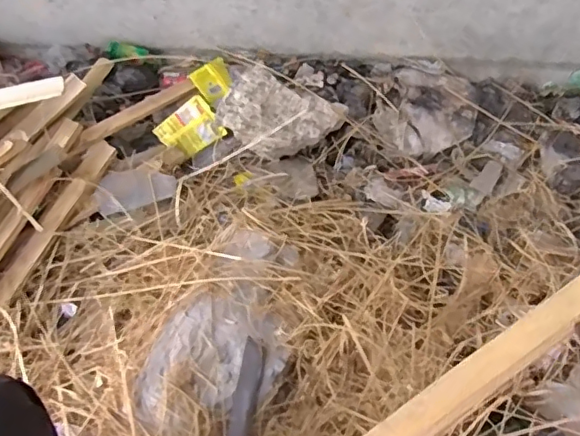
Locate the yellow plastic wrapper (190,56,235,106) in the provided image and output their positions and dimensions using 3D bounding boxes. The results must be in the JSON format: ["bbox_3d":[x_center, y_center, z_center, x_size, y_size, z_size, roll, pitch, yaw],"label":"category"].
[{"bbox_3d":[-0.164,-0.297,1.223,0.082,0.010,0.083,-35,85,-18],"label":"yellow plastic wrapper"}]

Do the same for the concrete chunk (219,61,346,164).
[{"bbox_3d":[-0.019,-0.207,1.127,0.225,0.099,0.158,22,59,12],"label":"concrete chunk"}]

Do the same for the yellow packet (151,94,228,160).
[{"bbox_3d":[-0.206,-0.182,1.161,0.117,0.017,0.097,-39,87,-5],"label":"yellow packet"}]

